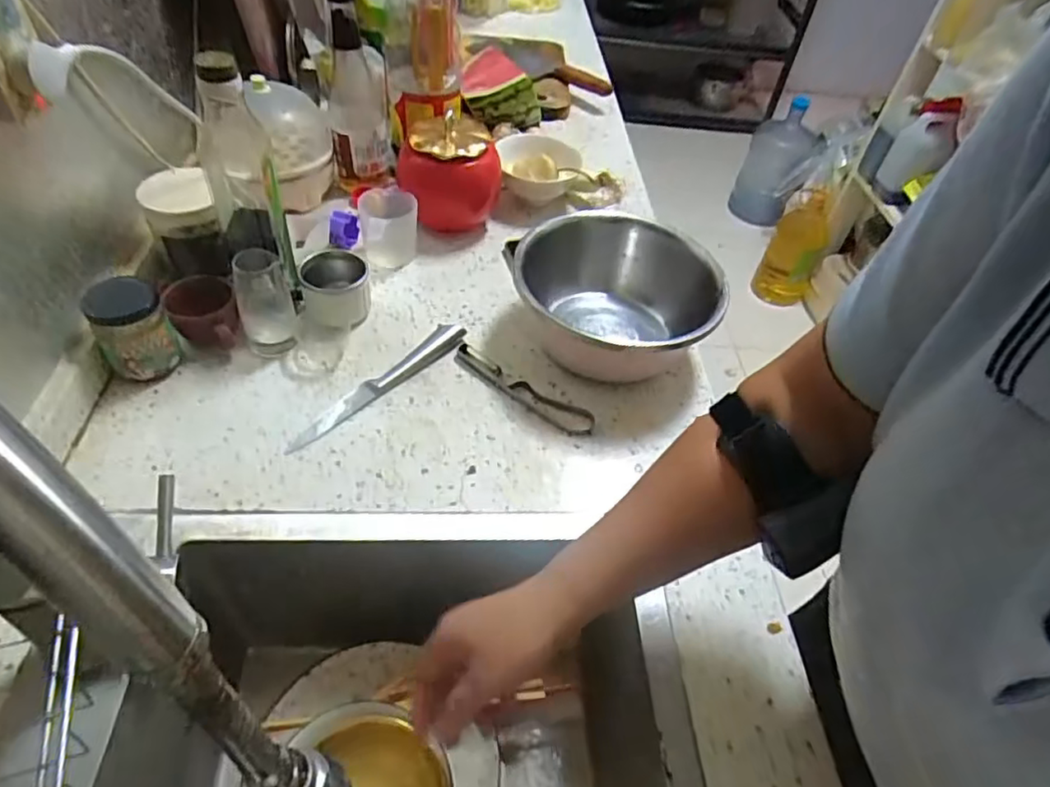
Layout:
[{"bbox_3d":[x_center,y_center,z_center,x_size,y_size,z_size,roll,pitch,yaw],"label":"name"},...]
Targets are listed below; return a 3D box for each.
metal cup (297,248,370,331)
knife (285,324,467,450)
[{"bbox_3d":[-0.199,-0.106,0.665,0.068,0.060,0.076,-11,50,-16],"label":"metal cup"},{"bbox_3d":[-0.142,-0.014,0.618,0.030,0.014,0.211,36,53,24],"label":"knife"}]

